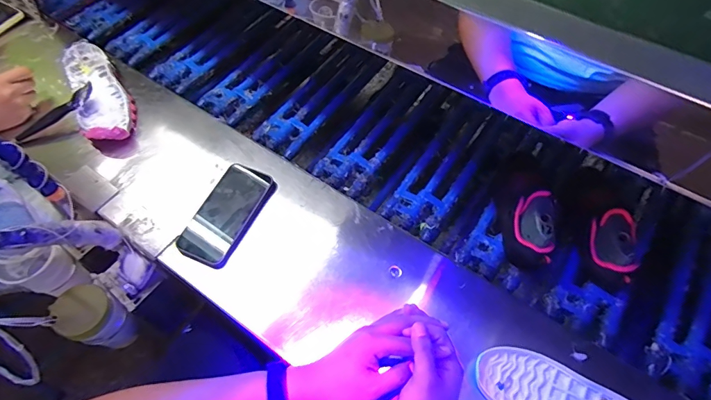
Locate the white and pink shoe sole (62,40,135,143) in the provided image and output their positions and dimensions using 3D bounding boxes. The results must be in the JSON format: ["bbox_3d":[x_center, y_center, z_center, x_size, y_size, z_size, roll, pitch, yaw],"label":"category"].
[{"bbox_3d":[-0.471,-0.203,0.747,0.087,0.038,0.269,-28,63,-16],"label":"white and pink shoe sole"}]

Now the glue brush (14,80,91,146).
[{"bbox_3d":[-0.522,-0.146,0.712,0.166,0.014,0.027,-31,62,7],"label":"glue brush"}]

